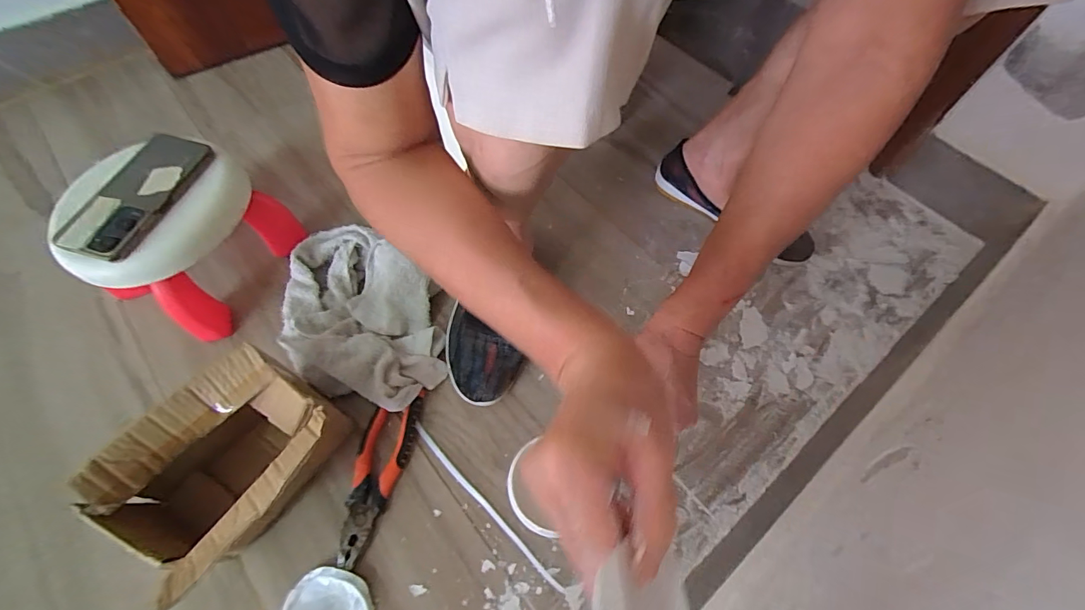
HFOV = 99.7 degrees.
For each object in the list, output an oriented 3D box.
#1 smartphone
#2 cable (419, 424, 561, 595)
[{"bbox_3d":[-0.444,-0.123,0.498,0.085,0.013,0.165,13,61,8],"label":"smartphone"},{"bbox_3d":[-0.063,0.211,0.488,0.229,0.009,0.007,41,68,21],"label":"cable"}]

